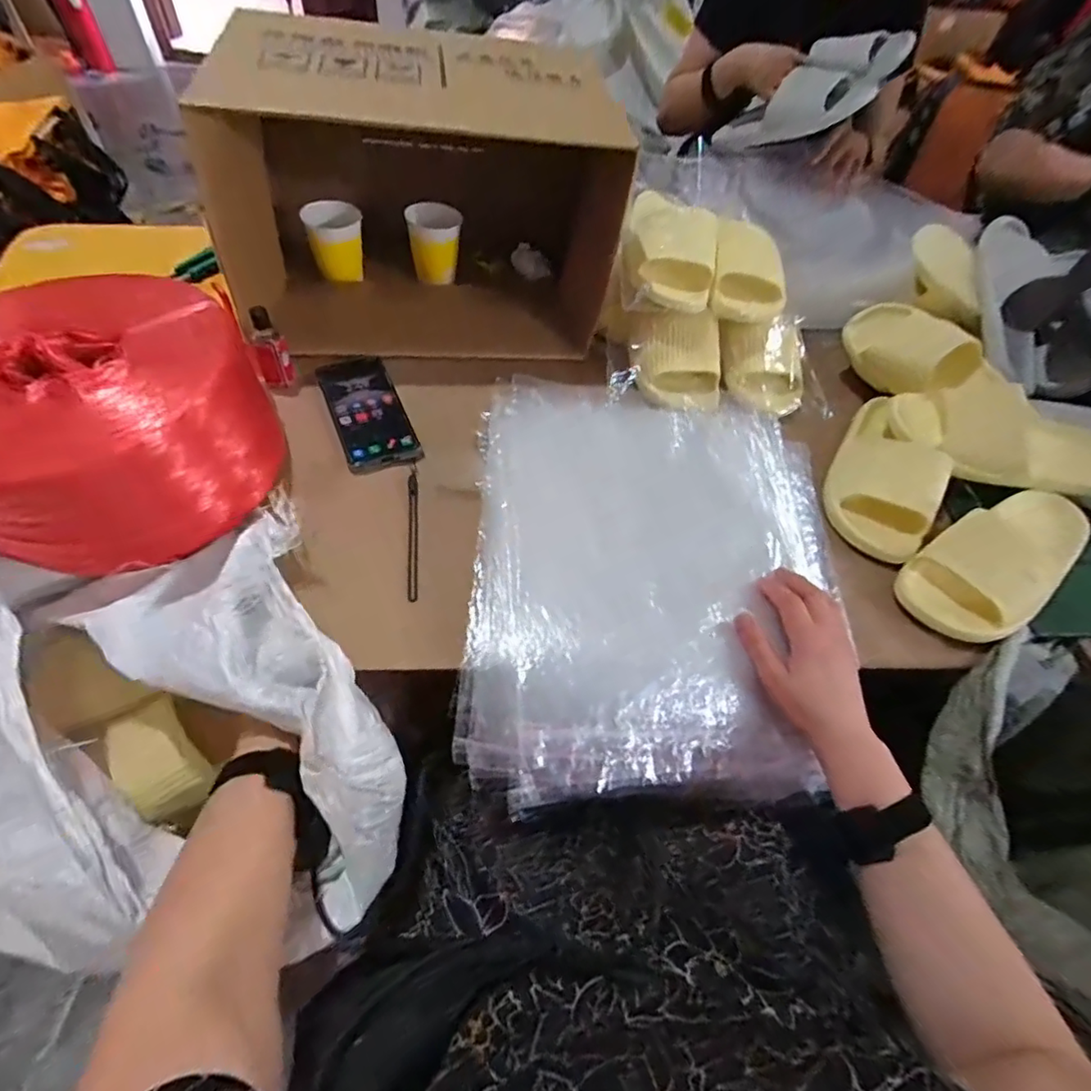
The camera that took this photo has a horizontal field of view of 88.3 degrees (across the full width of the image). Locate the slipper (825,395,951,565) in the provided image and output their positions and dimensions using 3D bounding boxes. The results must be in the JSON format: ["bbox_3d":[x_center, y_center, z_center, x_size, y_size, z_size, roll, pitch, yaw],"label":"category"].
[{"bbox_3d":[0.380,-0.082,0.626,0.109,0.067,0.209,29,58,10],"label":"slipper"}]

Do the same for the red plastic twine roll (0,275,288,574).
[{"bbox_3d":[-0.392,-0.112,0.491,0.240,0.136,0.244,3,55,-4],"label":"red plastic twine roll"}]

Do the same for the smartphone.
[{"bbox_3d":[-0.190,-0.146,0.597,0.073,0.007,0.165,-18,59,-18],"label":"smartphone"}]

